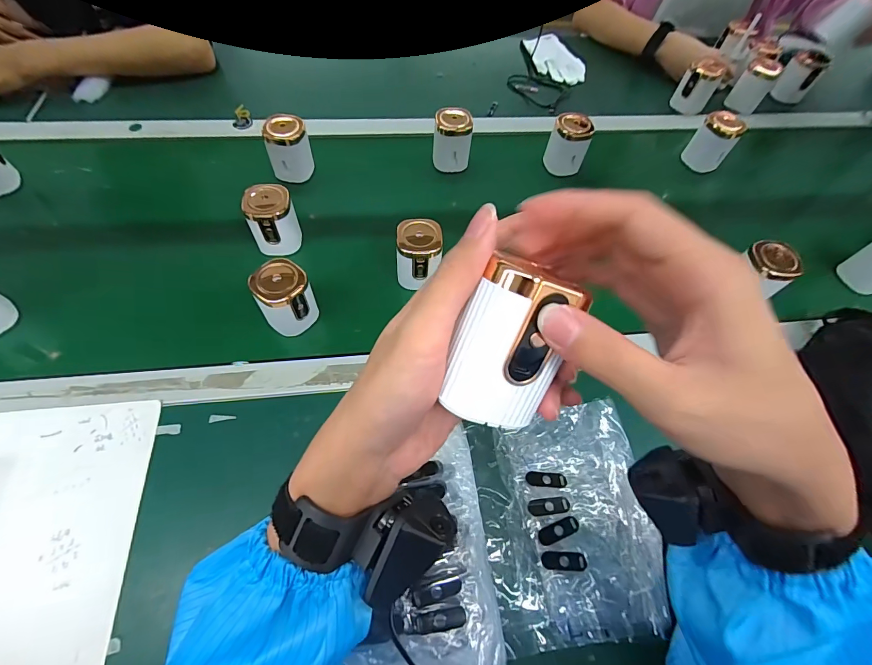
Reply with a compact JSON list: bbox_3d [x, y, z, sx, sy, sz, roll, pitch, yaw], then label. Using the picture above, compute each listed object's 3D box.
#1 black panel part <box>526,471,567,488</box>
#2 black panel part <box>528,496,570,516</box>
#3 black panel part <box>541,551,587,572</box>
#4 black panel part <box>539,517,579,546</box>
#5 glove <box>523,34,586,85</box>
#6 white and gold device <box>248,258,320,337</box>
[{"bbox_3d":[0.109,0.145,0.394,0.040,0.005,0.014,5,60,-1],"label":"black panel part"},{"bbox_3d":[0.108,0.166,0.382,0.040,0.005,0.014,-4,61,-6],"label":"black panel part"},{"bbox_3d":[0.115,0.206,0.360,0.039,0.007,0.015,4,60,-1],"label":"black panel part"},{"bbox_3d":[0.112,0.182,0.367,0.043,0.009,0.015,-9,60,-27],"label":"black panel part"},{"bbox_3d":[0.240,-0.558,0.811,0.095,0.020,0.150,-24,64,-16],"label":"glove"},{"bbox_3d":[-0.167,-0.037,0.448,0.056,0.070,0.057,-31,67,-19],"label":"white and gold device"}]

